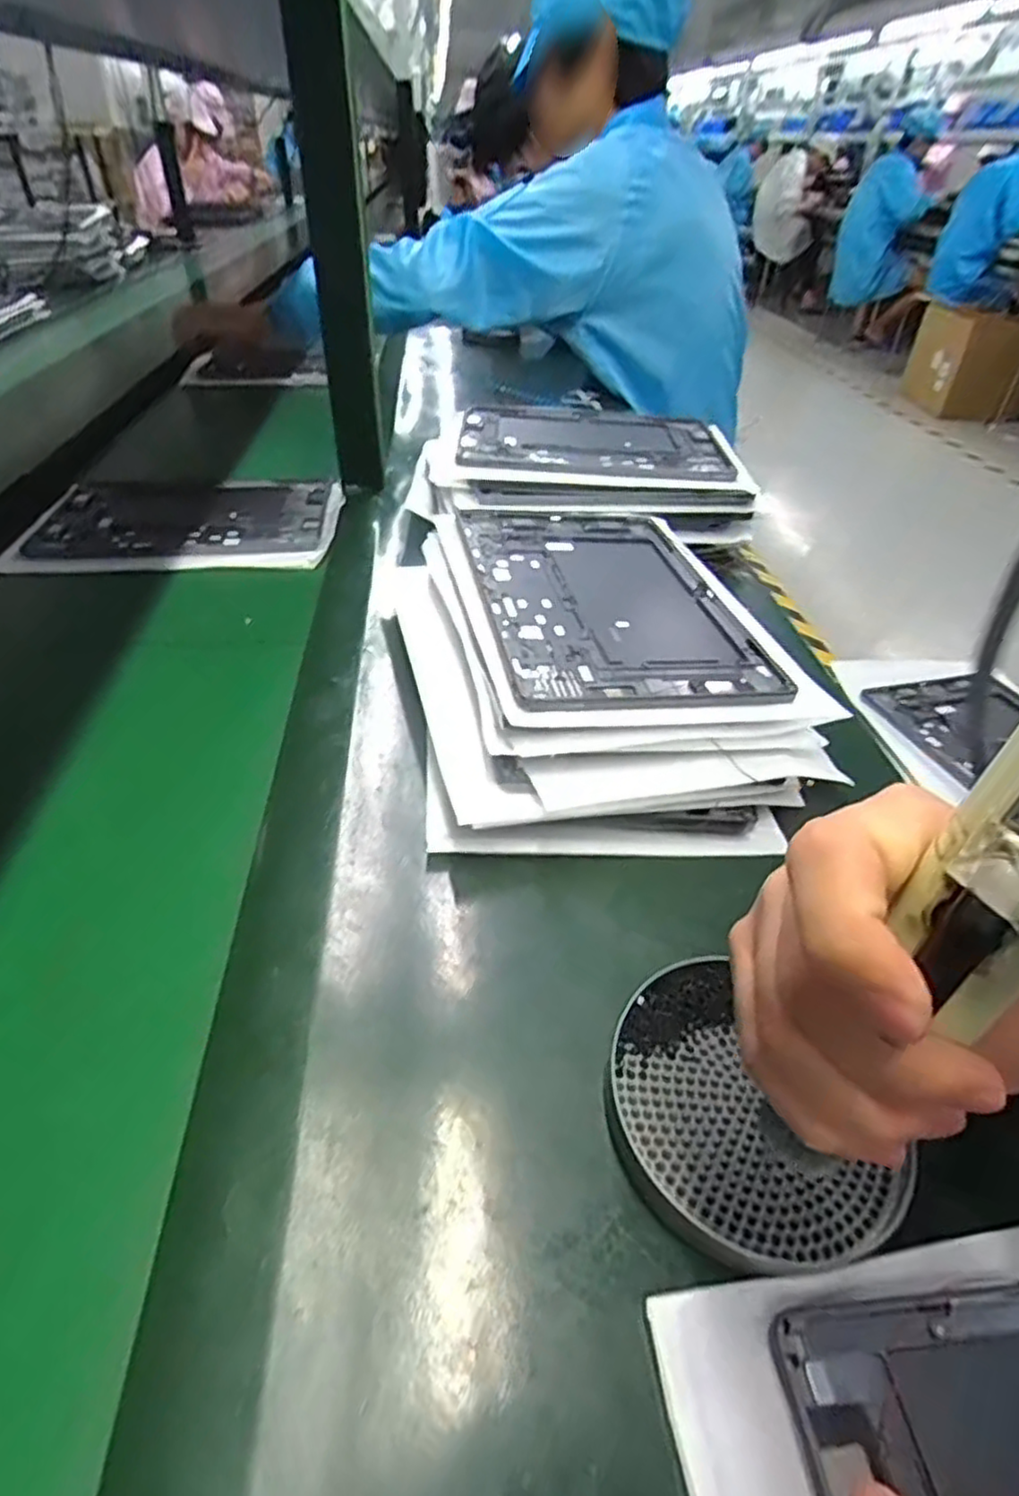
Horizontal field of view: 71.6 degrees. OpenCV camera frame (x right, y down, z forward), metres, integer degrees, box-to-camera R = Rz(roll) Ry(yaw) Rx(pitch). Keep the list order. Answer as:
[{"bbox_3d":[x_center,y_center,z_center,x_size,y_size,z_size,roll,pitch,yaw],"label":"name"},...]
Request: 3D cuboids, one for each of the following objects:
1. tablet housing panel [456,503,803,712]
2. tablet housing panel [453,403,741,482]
[{"bbox_3d":[0.064,-0.106,0.490,0.166,0.009,0.267,-1,40,-11],"label":"tablet housing panel"},{"bbox_3d":[0.081,-0.304,0.698,0.254,0.009,0.165,4,43,1],"label":"tablet housing panel"}]

